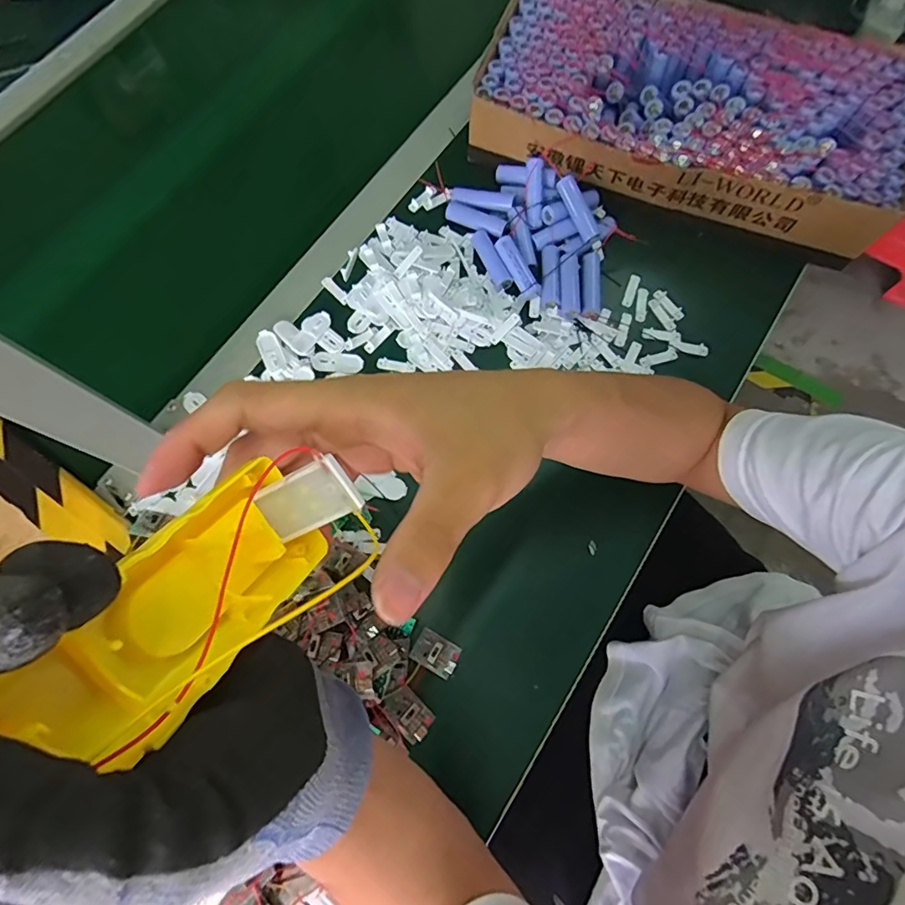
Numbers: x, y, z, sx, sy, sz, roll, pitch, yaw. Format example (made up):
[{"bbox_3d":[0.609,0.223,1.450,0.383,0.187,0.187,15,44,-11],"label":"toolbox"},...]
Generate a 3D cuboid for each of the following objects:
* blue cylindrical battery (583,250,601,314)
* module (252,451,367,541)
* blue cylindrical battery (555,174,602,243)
[{"bbox_3d":[0.140,-0.169,0.515,0.019,0.015,0.070,5,73,2],"label":"blue cylindrical battery"},{"bbox_3d":[-0.048,0.016,0.169,0.034,0.004,0.021,-28,105,20],"label":"module"},{"bbox_3d":[0.126,-0.244,0.510,0.019,0.023,0.067,-28,90,-8],"label":"blue cylindrical battery"}]

